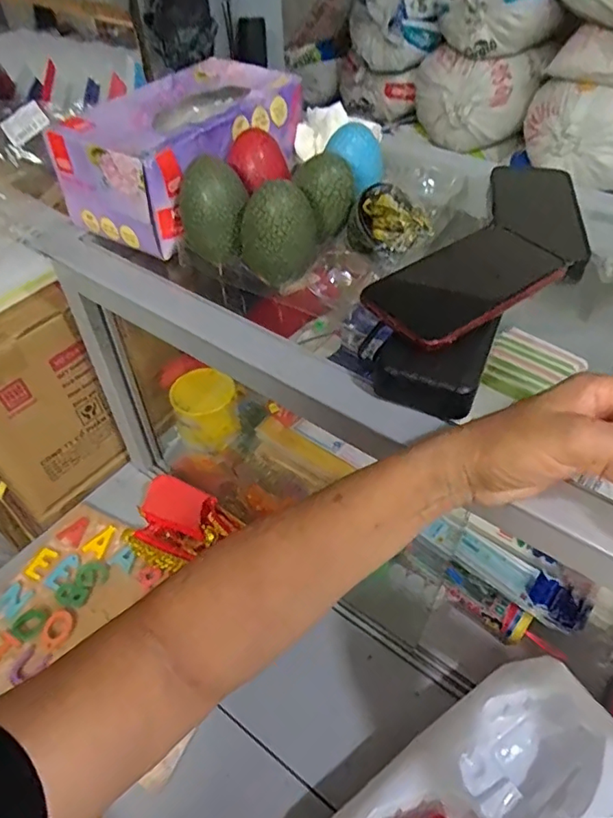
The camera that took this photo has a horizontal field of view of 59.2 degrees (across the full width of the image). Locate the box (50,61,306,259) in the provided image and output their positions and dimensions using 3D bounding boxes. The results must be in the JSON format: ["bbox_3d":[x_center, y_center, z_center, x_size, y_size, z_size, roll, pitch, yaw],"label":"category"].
[{"bbox_3d":[-0.116,-0.260,0.539,0.136,0.084,0.235,22,52,20],"label":"box"}]

